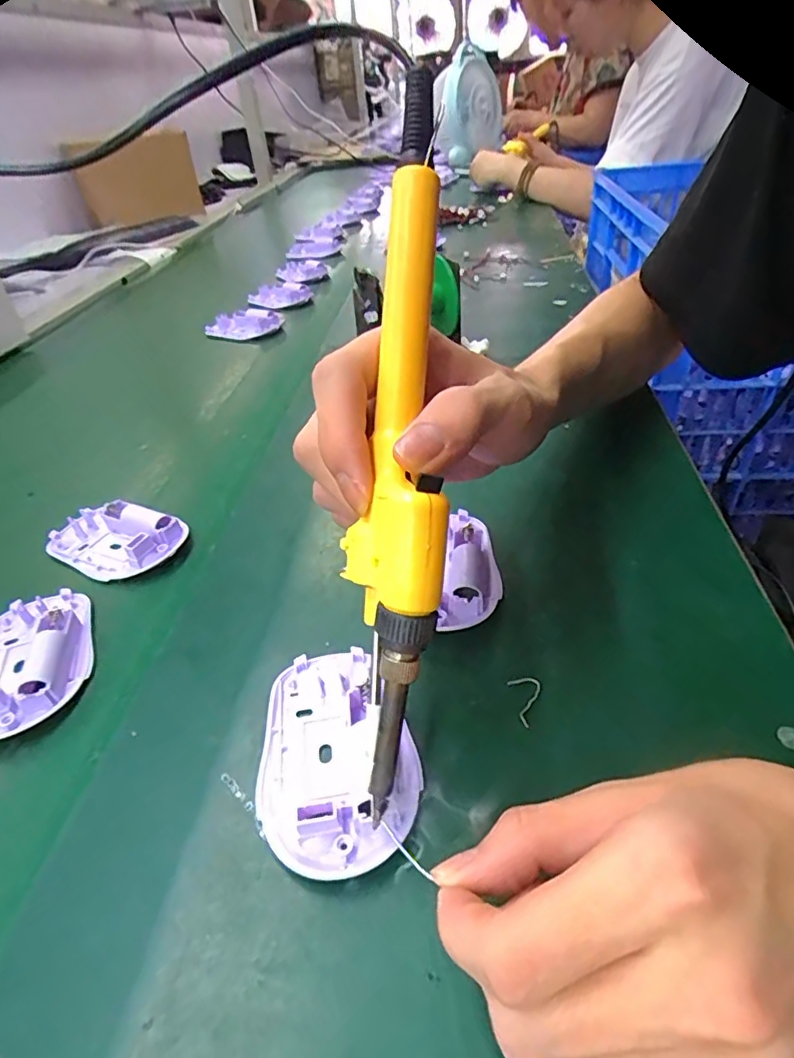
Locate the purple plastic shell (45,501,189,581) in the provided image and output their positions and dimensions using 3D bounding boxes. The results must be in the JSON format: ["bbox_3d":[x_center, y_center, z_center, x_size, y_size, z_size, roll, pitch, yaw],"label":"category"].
[{"bbox_3d":[-0.178,0.005,0.357,0.085,0.018,0.048,11,41,17],"label":"purple plastic shell"}]

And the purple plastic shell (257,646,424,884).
[{"bbox_3d":[-0.024,0.088,0.230,0.061,0.016,0.095,-6,39,-4],"label":"purple plastic shell"}]

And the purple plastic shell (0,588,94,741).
[{"bbox_3d":[-0.188,0.064,0.285,0.060,0.016,0.091,-18,41,-18],"label":"purple plastic shell"}]

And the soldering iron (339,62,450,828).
[{"bbox_3d":[0.000,-0.030,0.186,0.034,0.230,0.023,2,-5,9],"label":"soldering iron"}]

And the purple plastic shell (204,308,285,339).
[{"bbox_3d":[-0.182,-0.243,0.674,0.086,0.023,0.045,11,41,17],"label":"purple plastic shell"}]

